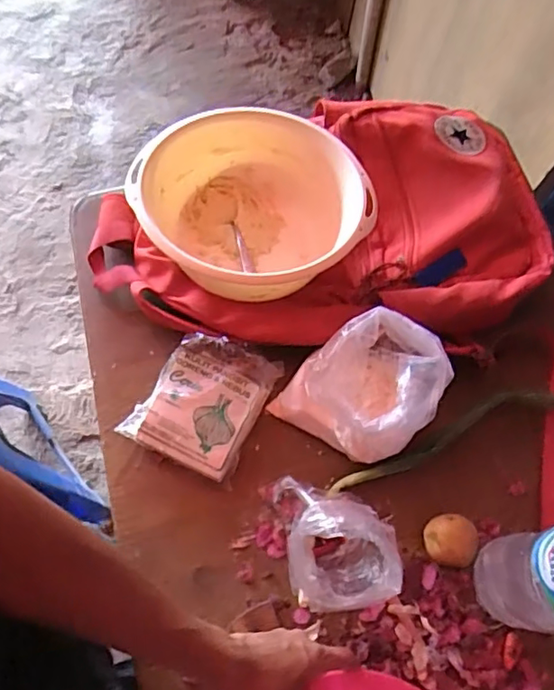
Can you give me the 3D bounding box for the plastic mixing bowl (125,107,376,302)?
[{"bbox_3d":[-0.027,-0.153,0.662,0.240,0.134,0.236,1,69,-3],"label":"plastic mixing bowl"}]

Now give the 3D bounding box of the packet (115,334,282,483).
[{"bbox_3d":[-0.082,0.057,0.629,0.130,0.058,0.143,25,70,6],"label":"packet"}]

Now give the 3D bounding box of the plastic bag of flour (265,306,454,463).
[{"bbox_3d":[0.090,0.039,0.599,0.140,0.115,0.129,33,71,9],"label":"plastic bag of flour"}]

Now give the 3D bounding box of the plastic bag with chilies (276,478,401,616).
[{"bbox_3d":[0.055,0.187,0.552,0.111,0.106,0.118,1,69,-3],"label":"plastic bag with chilies"}]

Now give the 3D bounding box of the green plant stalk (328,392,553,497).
[{"bbox_3d":[0.223,0.091,0.631,0.349,0.023,0.056,-12,70,-8],"label":"green plant stalk"}]

